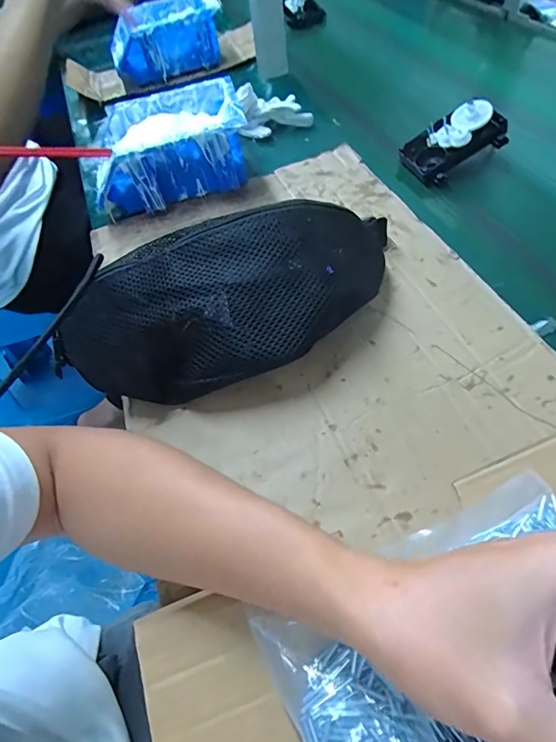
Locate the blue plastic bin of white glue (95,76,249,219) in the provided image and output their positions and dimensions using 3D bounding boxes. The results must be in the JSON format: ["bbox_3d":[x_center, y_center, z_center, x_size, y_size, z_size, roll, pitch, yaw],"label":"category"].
[{"bbox_3d":[-0.124,-0.254,0.522,0.173,0.079,0.132,-13,53,-1],"label":"blue plastic bin of white glue"}]

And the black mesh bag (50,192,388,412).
[{"bbox_3d":[-0.040,-0.058,0.360,0.259,0.095,0.123,-30,55,-13],"label":"black mesh bag"}]

